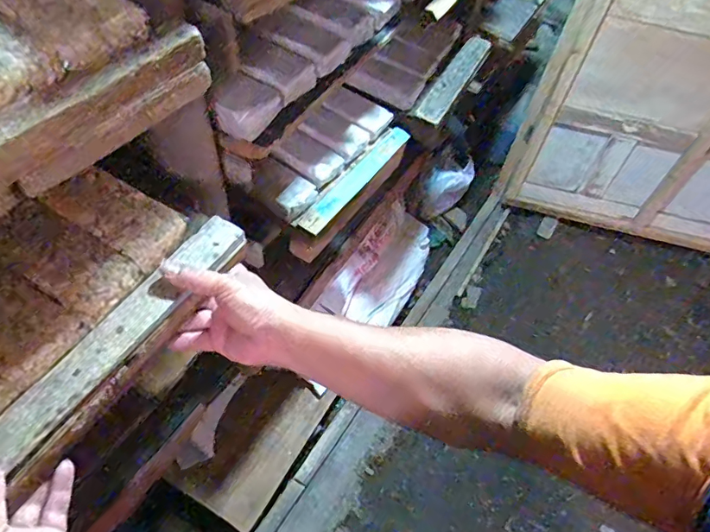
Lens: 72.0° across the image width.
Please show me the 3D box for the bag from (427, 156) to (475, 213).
[{"bbox_3d":[0.346,-0.296,1.727,0.054,0.157,0.255,30,55,33],"label":"bag"}]

